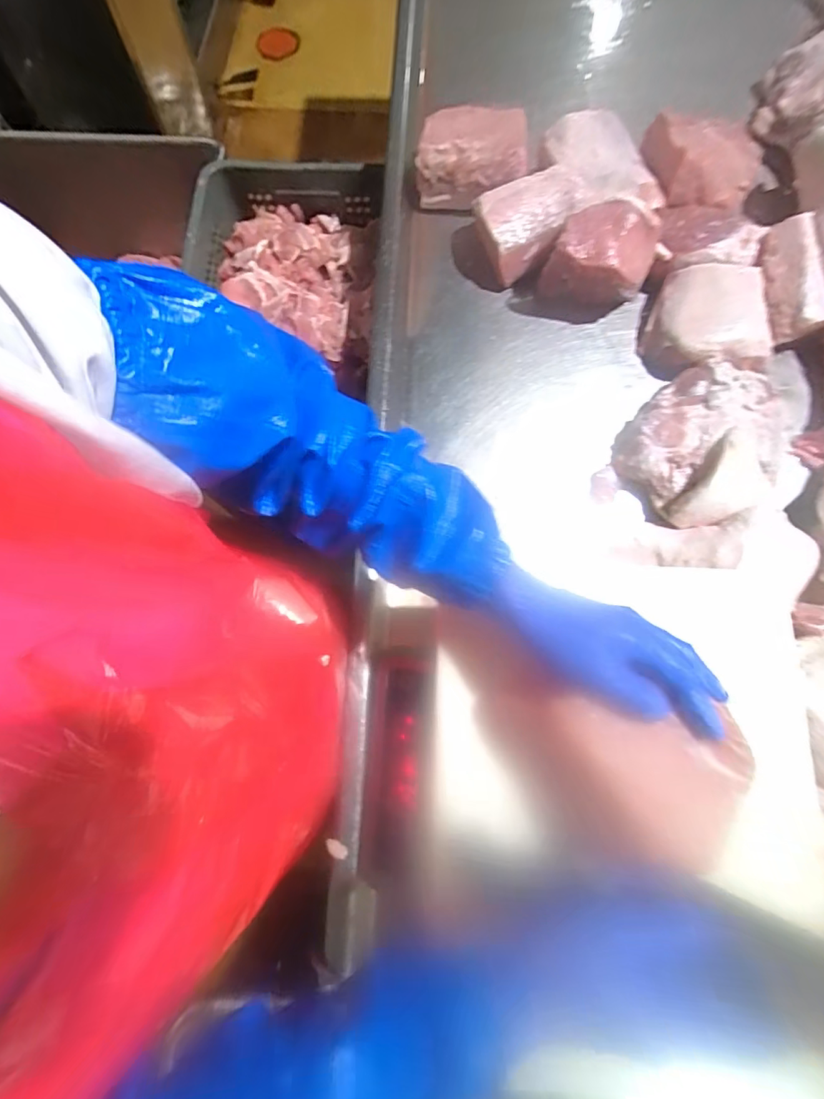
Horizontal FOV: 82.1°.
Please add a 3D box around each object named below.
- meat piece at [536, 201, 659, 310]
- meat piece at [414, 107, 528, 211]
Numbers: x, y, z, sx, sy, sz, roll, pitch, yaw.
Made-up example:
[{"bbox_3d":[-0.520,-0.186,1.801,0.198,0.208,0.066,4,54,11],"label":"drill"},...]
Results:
[{"bbox_3d":[0.234,-0.364,0.600,0.123,0.110,0.072,17,76,5],"label":"meat piece"},{"bbox_3d":[0.084,-0.542,0.657,0.147,0.078,0.101,9,76,3],"label":"meat piece"}]

